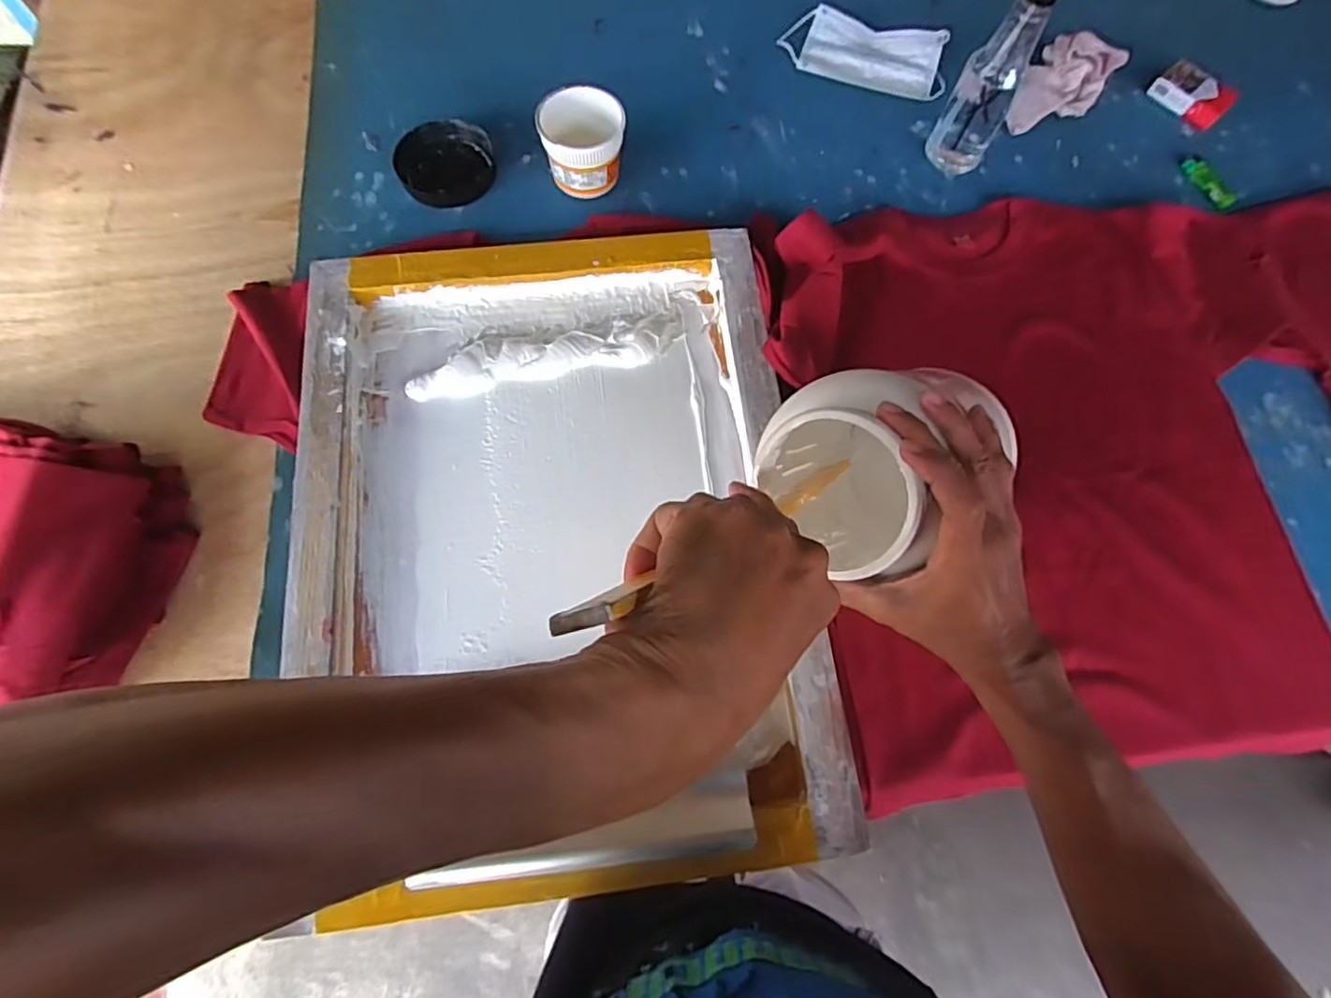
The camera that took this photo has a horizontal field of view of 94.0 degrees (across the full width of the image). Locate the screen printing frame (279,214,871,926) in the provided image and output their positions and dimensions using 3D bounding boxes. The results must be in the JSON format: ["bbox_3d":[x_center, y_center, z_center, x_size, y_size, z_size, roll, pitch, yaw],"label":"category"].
[{"bbox_3d":[-0.105,0.021,0.571,0.467,0.053,0.609,-6,71,-4],"label":"screen printing frame"}]

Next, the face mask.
[{"bbox_3d":[0.265,-0.592,0.812,0.211,0.027,0.103,15,71,3],"label":"face mask"}]

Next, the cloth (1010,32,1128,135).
[{"bbox_3d":[0.504,-0.529,0.795,0.099,0.045,0.157,36,73,10],"label":"cloth"}]

